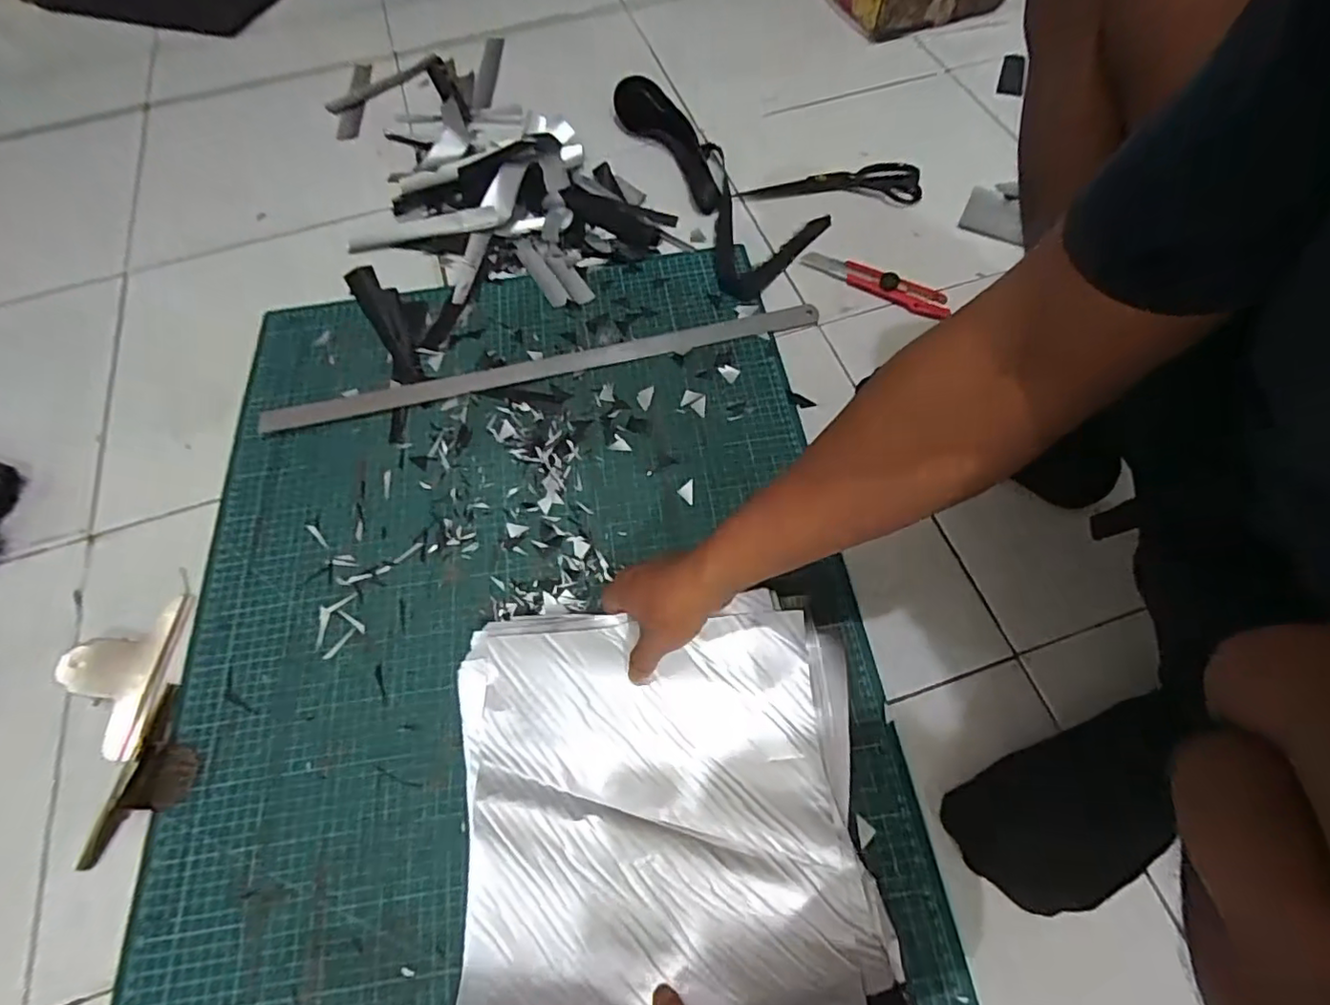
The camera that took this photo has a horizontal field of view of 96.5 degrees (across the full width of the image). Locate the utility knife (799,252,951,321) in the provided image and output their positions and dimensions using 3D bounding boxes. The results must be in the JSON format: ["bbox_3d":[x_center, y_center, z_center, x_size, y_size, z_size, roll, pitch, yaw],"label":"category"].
[{"bbox_3d":[0.246,-0.262,0.696,0.173,0.017,0.035,33,69,18],"label":"utility knife"}]

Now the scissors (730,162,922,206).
[{"bbox_3d":[0.215,-0.426,0.780,0.230,0.017,0.076,4,63,5],"label":"scissors"}]

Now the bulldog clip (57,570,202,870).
[{"bbox_3d":[-0.477,0.146,0.516,0.070,0.038,0.146,-6,63,0],"label":"bulldog clip"}]

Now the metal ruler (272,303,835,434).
[{"bbox_3d":[-0.133,-0.151,0.666,0.617,0.006,0.034,-12,63,-3],"label":"metal ruler"}]

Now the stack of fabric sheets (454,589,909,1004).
[{"bbox_3d":[-0.011,0.221,0.440,0.307,0.052,0.327,-7,63,-1],"label":"stack of fabric sheets"}]

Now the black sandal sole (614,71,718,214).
[{"bbox_3d":[0.017,-0.496,0.811,0.078,0.039,0.265,-27,65,-10],"label":"black sandal sole"}]

